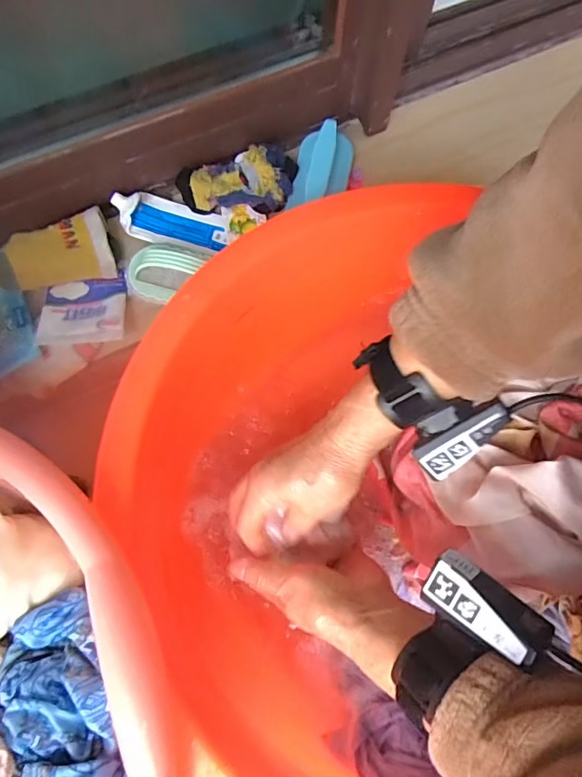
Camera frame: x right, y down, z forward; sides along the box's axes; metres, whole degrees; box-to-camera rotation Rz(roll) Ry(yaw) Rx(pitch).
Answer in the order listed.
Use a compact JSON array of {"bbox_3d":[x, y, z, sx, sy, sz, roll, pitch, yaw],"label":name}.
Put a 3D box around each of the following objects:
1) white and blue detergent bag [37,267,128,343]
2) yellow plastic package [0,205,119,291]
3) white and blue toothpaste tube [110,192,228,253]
[{"bbox_3d":[-0.198,-0.076,0.474,0.077,0.008,0.071,-4,73,-3],"label":"white and blue detergent bag"},{"bbox_3d":[-0.230,-0.134,0.483,0.109,0.019,0.064,-11,73,-5],"label":"yellow plastic package"},{"bbox_3d":[-0.121,-0.171,0.505,0.114,0.025,0.050,15,73,3],"label":"white and blue toothpaste tube"}]

